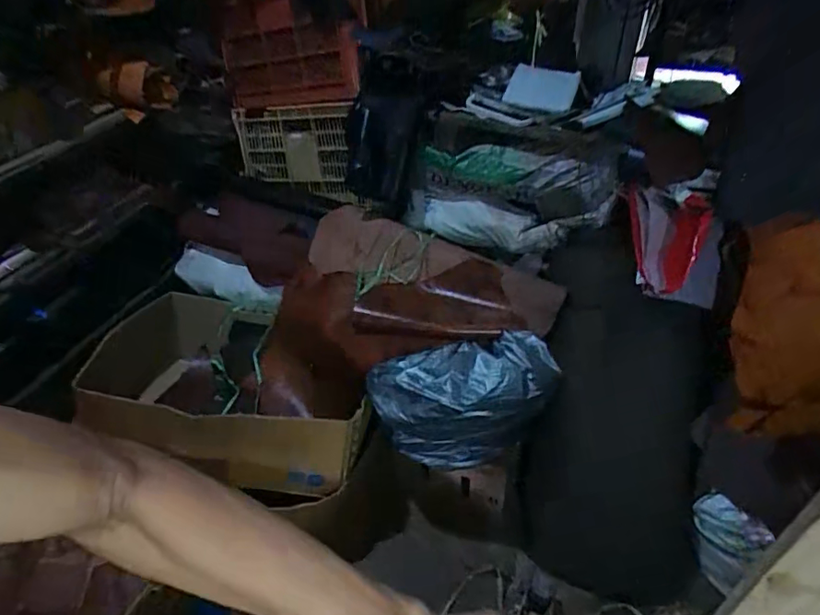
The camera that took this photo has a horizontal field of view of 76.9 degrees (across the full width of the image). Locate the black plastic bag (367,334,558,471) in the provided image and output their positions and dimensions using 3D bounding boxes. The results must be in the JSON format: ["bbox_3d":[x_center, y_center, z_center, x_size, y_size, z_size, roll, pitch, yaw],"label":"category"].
[{"bbox_3d":[0.108,0.229,1.175,0.381,0.348,0.143,-3,39,-2],"label":"black plastic bag"}]

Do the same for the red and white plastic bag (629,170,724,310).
[{"bbox_3d":[0.543,-0.133,1.056,0.162,0.263,0.073,-5,-4,24],"label":"red and white plastic bag"}]

